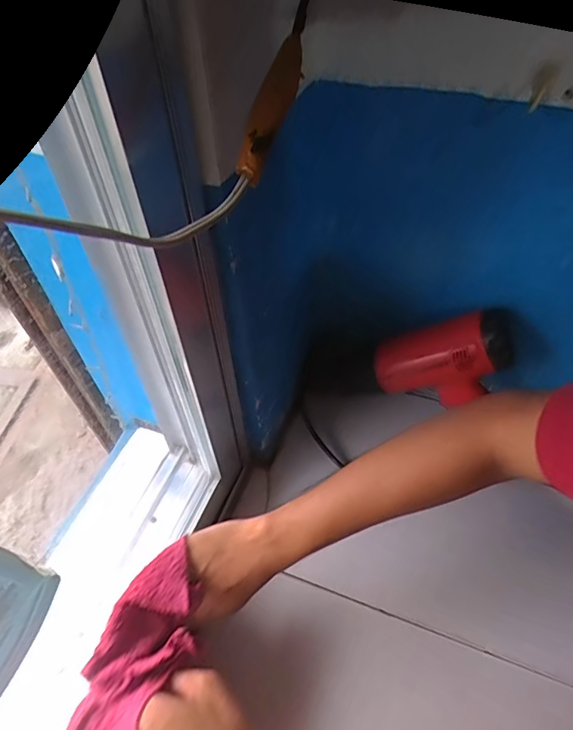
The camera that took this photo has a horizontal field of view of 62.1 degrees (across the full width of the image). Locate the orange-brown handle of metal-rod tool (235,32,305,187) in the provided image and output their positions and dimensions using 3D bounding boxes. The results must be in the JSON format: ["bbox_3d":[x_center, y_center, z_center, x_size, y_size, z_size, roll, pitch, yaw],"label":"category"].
[{"bbox_3d":[-0.010,-0.150,0.283,0.021,0.019,0.088,19,88,18],"label":"orange-brown handle of metal-rod tool"}]

